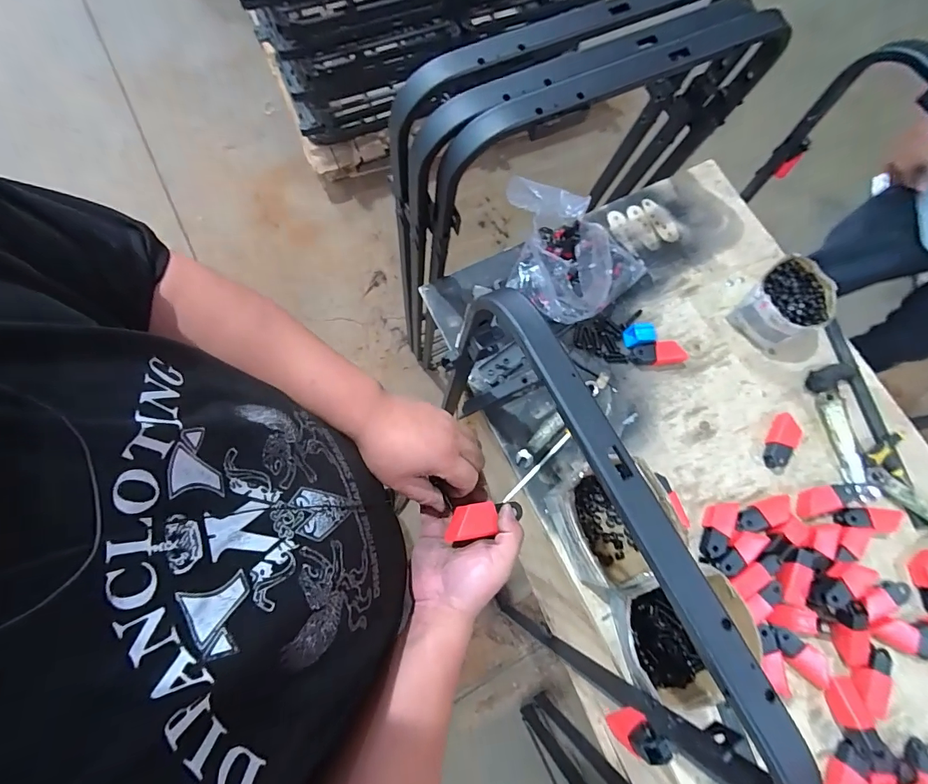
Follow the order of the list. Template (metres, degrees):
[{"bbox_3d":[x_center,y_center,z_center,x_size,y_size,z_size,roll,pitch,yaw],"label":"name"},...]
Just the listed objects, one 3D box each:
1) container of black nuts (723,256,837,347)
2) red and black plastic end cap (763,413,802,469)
[{"bbox_3d":[0.523,-0.143,0.705,0.136,0.076,0.114,-35,78,-10],"label":"container of black nuts"},{"bbox_3d":[0.501,0.077,0.676,0.038,0.026,0.085,33,76,7],"label":"red and black plastic end cap"}]

